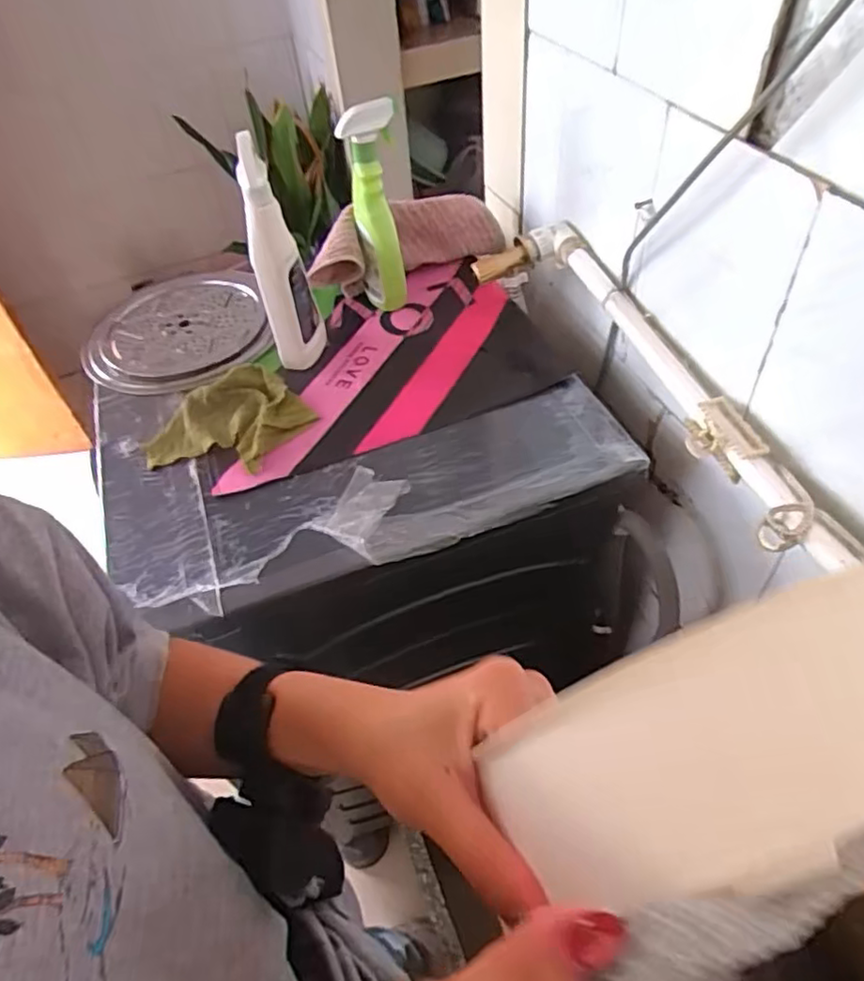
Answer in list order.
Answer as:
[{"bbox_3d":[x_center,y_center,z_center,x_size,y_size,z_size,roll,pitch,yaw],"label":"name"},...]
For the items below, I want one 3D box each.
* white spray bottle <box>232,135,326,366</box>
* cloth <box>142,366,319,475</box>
[{"bbox_3d":[-0.171,-0.248,0.726,0.042,0.253,0.063,5,50,10],"label":"white spray bottle"},{"bbox_3d":[-0.233,-0.076,0.737,0.139,0.029,0.167,28,57,27],"label":"cloth"}]

